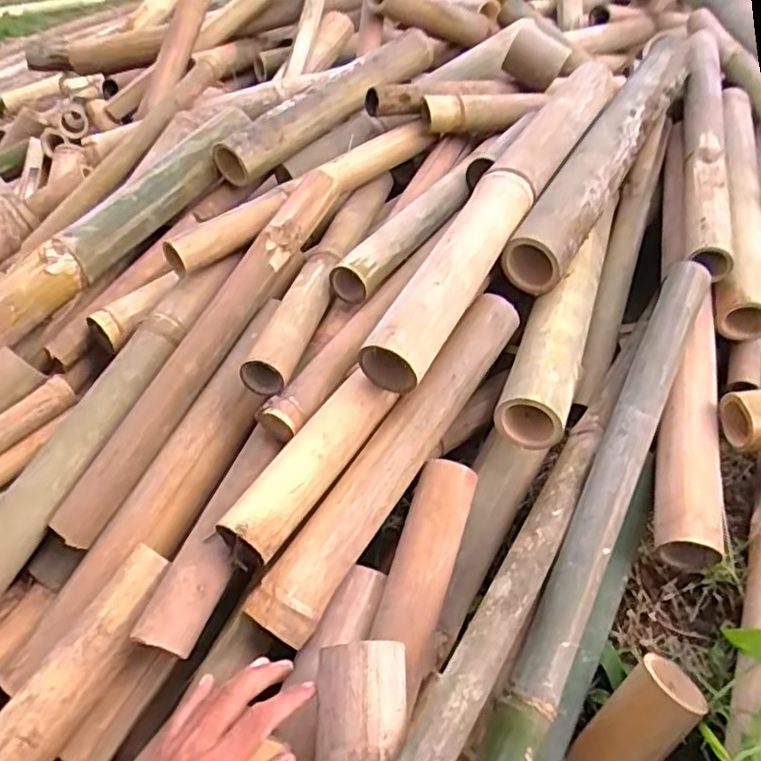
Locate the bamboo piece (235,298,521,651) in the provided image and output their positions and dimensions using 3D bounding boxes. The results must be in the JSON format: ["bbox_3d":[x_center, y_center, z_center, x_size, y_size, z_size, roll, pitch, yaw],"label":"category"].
[{"bbox_3d":[0.022,0.067,0.630,0.059,0.047,0.400,24,63,30],"label":"bamboo piece"}]

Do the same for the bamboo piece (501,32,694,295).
[{"bbox_3d":[0.308,-0.311,0.858,0.072,0.063,0.556,20,55,27],"label":"bamboo piece"}]

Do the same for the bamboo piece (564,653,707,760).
[{"bbox_3d":[0.199,0.318,0.552,0.174,0.046,0.057,-54,48,3],"label":"bamboo piece"}]

